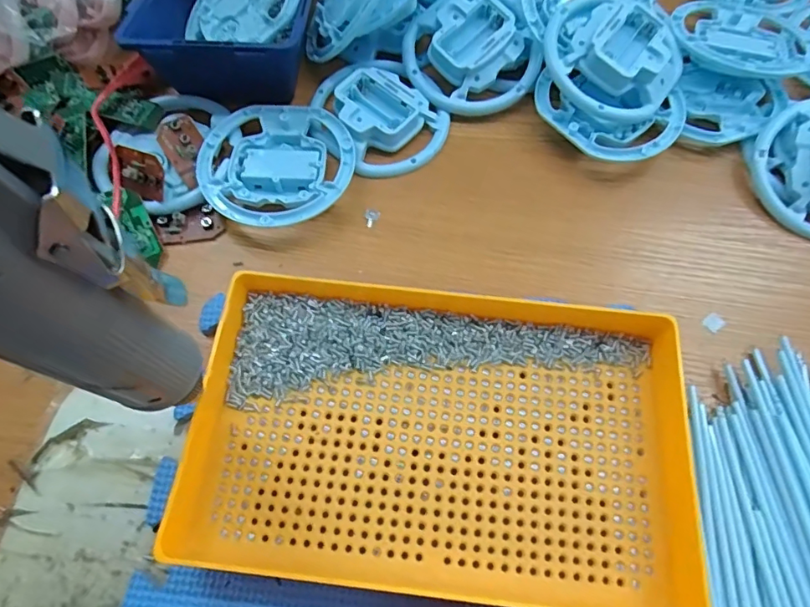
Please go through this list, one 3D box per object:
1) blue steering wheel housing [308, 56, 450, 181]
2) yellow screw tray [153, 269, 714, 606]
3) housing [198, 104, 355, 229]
[{"bbox_3d":[-0.025,-0.142,0.373,0.089,0.021,0.108,-35,71,-14],"label":"blue steering wheel housing"},{"bbox_3d":[0.027,0.070,0.263,0.265,0.033,0.161,6,67,3],"label":"yellow screw tray"},{"bbox_3d":[-0.088,-0.094,0.354,0.101,0.022,0.099,0,67,0],"label":"housing"}]

